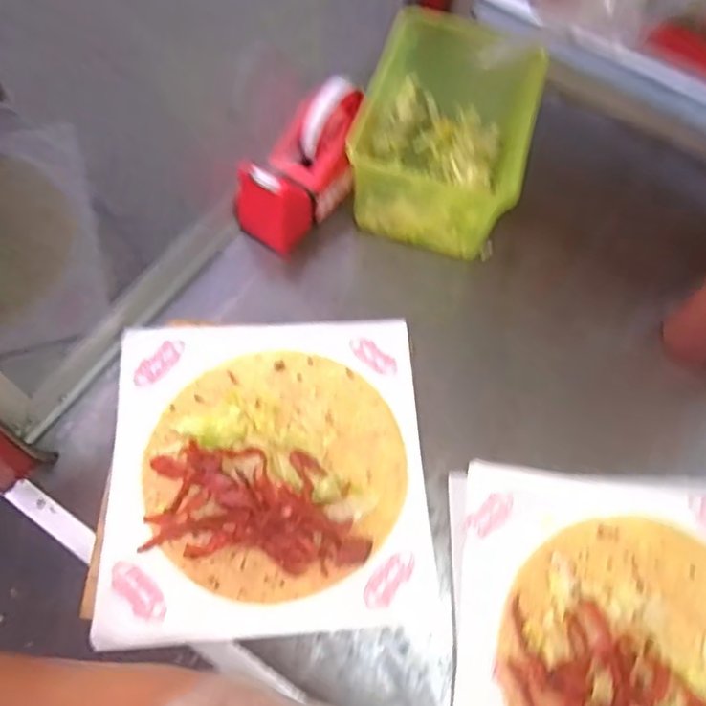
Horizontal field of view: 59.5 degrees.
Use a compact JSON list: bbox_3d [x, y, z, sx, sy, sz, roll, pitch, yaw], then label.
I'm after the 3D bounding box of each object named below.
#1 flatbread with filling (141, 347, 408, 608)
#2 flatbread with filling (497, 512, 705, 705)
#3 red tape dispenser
[{"bbox_3d":[-0.061,0.089,0.495,0.199,0.021,0.201,1,64,-2],"label":"flatbread with filling"},{"bbox_3d":[0.210,0.224,0.444,0.196,0.015,0.201,1,64,-2],"label":"flatbread with filling"},{"bbox_3d":[-0.047,-0.173,0.580,0.082,0.099,0.137,24,66,9],"label":"red tape dispenser"}]

